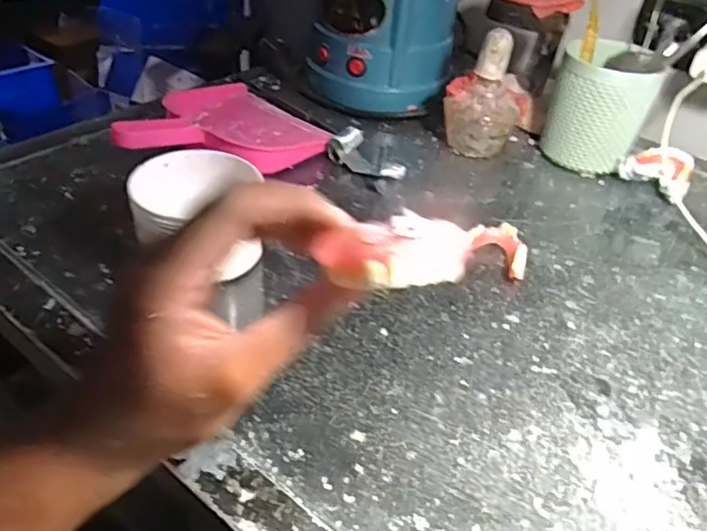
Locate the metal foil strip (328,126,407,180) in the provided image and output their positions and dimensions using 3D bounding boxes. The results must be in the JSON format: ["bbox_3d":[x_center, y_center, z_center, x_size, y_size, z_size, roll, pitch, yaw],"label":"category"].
[{"bbox_3d":[0.013,-0.105,0.574,0.073,0.024,0.035,33,46,28],"label":"metal foil strip"}]

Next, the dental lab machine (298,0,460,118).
[{"bbox_3d":[0.028,-0.277,0.665,0.167,0.173,0.165,-1,41,-10],"label":"dental lab machine"}]

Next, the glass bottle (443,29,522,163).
[{"bbox_3d":[0.131,-0.168,0.598,0.074,0.114,0.057,15,40,9],"label":"glass bottle"}]

